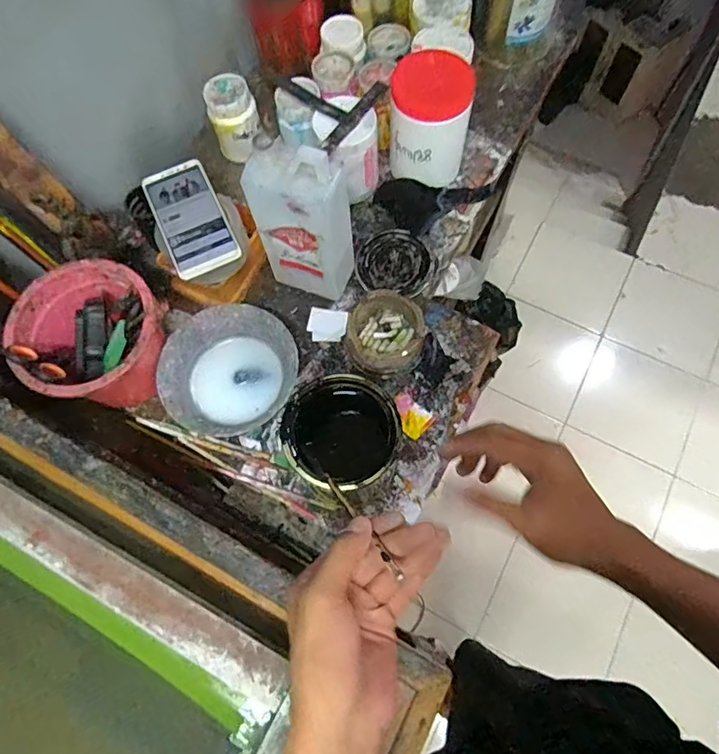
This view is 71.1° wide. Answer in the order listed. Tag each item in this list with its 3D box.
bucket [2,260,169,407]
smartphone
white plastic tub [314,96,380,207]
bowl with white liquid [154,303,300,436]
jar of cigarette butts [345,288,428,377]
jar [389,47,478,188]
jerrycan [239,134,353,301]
[{"bbox_3d":[-0.288,-0.035,0.568,0.146,0.112,0.149,-1,69,2],"label":"bucket"},{"bbox_3d":[-0.200,-0.190,0.594,0.076,0.012,0.154,-25,70,-7],"label":"smartphone"},{"bbox_3d":[-0.016,-0.303,0.676,0.070,0.109,0.083,-27,70,-8],"label":"white plastic tub"},{"bbox_3d":[-0.152,-0.006,0.595,0.149,0.053,0.152,-1,69,2],"label":"bowl with white liquid"},{"bbox_3d":[0.032,-0.052,0.620,0.091,0.049,0.093,-1,69,2],"label":"jar of cigarette butts"},{"bbox_3d":[0.094,-0.335,0.664,0.099,0.135,0.095,-1,69,2],"label":"jar"},{"bbox_3d":[-0.063,-0.177,0.574,0.092,0.213,0.063,23,72,11],"label":"jerrycan"}]

